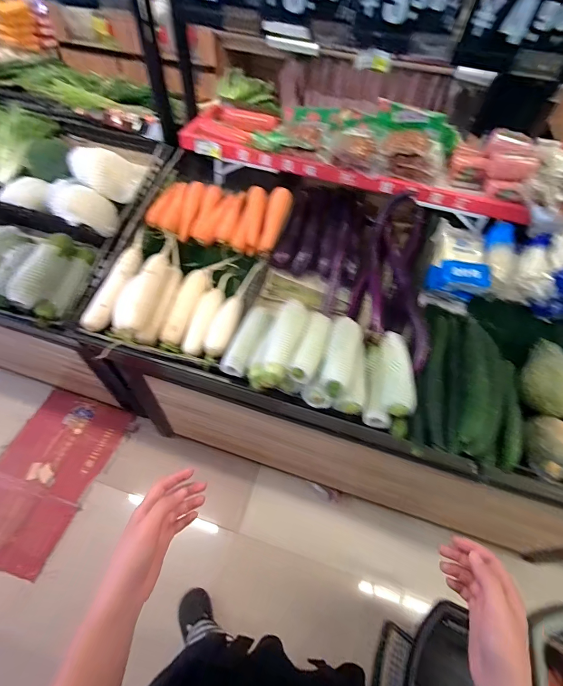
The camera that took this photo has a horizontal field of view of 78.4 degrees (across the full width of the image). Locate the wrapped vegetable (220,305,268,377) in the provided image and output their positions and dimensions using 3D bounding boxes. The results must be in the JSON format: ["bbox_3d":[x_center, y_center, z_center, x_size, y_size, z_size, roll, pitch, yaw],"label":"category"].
[{"bbox_3d":[-0.082,-0.014,0.833,0.062,0.044,0.205,18,55,9],"label":"wrapped vegetable"}]

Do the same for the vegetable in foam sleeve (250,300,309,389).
[{"bbox_3d":[-0.005,-0.003,0.784,0.093,0.063,0.235,19,55,10],"label":"vegetable in foam sleeve"}]

